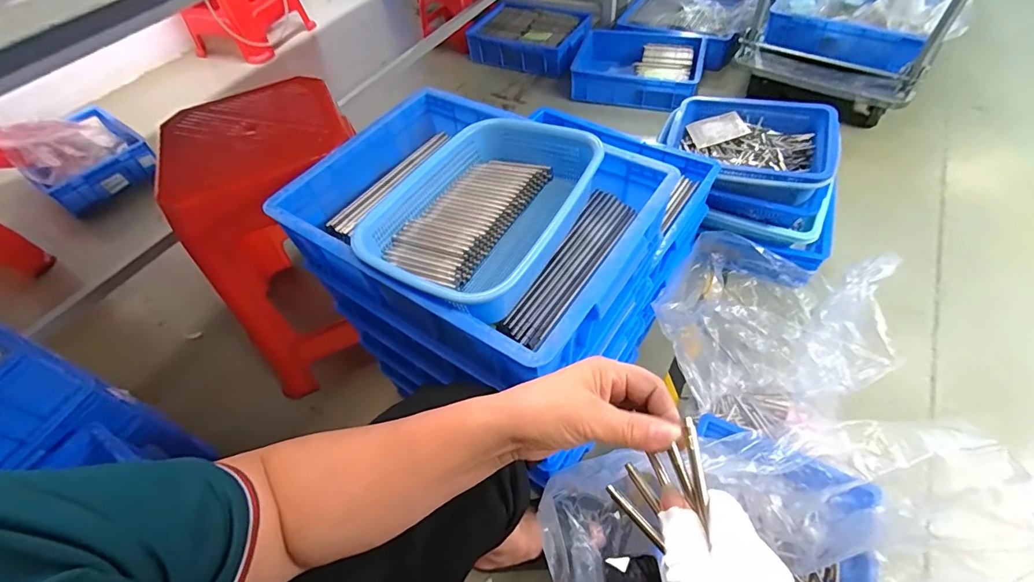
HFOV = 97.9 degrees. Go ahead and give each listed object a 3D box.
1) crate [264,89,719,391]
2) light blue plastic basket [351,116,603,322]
[{"bbox_3d":[-0.053,-0.094,0.556,0.396,0.112,0.302,27,60,23],"label":"crate"},{"bbox_3d":[-0.036,-0.095,0.536,0.204,0.079,0.291,21,58,20],"label":"light blue plastic basket"}]

